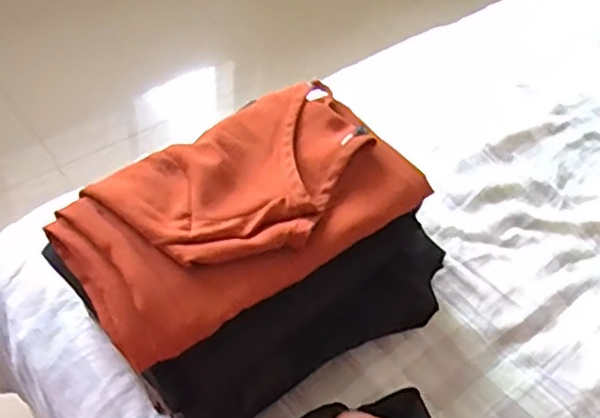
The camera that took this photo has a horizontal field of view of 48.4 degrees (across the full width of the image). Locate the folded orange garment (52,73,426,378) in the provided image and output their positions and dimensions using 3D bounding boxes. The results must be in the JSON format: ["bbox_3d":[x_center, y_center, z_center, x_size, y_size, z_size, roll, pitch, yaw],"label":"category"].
[{"bbox_3d":[-0.047,-0.008,0.511,0.266,0.037,0.158,-29,57,-27],"label":"folded orange garment"}]

